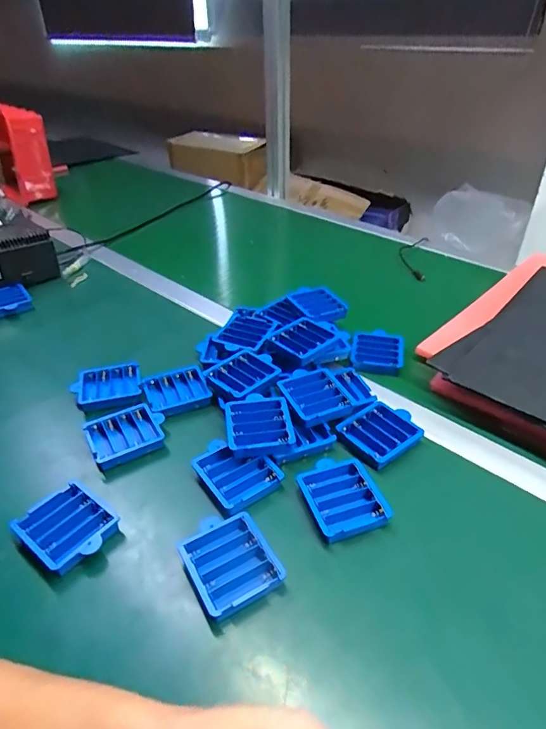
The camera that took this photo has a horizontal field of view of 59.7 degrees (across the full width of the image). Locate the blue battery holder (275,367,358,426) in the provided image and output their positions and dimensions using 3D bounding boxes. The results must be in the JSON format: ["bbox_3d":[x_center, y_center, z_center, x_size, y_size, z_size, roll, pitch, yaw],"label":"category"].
[{"bbox_3d":[0.049,0.035,0.527,0.070,0.022,0.072,-17,38,-20],"label":"blue battery holder"}]

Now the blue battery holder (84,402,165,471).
[{"bbox_3d":[-0.154,0.075,0.503,0.075,0.022,0.066,-20,39,-24],"label":"blue battery holder"}]

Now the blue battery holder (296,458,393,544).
[{"bbox_3d":[0.064,0.120,0.435,0.065,0.013,0.074,-13,37,-14],"label":"blue battery holder"}]

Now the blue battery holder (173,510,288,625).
[{"bbox_3d":[-0.033,0.159,0.383,0.067,0.018,0.074,-21,39,-24],"label":"blue battery holder"}]

